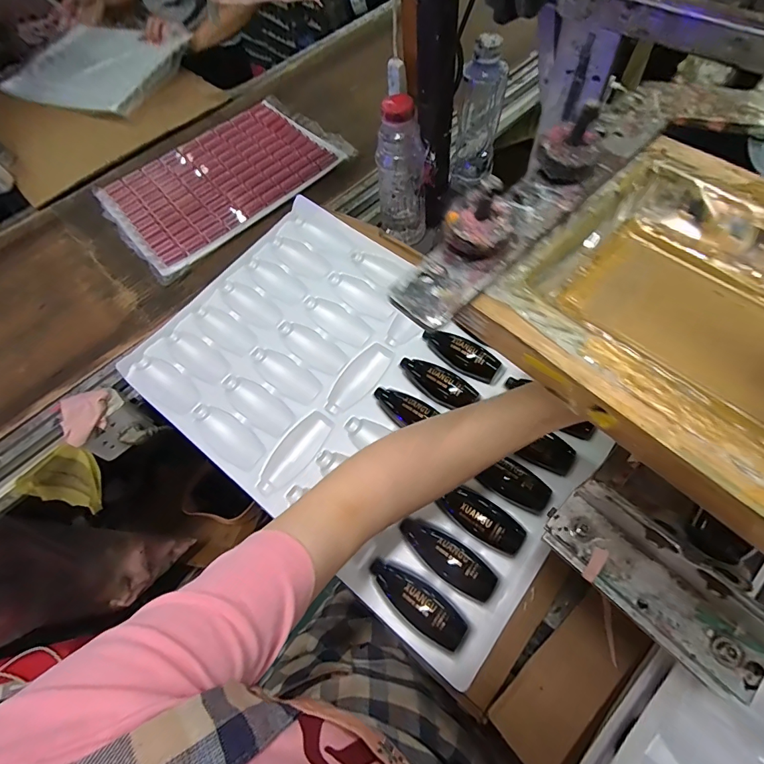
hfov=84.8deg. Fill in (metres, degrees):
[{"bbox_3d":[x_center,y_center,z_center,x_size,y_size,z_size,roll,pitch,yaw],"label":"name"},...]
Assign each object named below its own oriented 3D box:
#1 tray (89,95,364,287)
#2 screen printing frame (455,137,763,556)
[{"bbox_3d":[-0.313,-0.410,0.820,0.432,0.018,0.302,-39,67,-15],"label":"tray"},{"bbox_3d":[0.177,-0.010,0.180,0.168,0.035,0.231,-41,68,-16],"label":"screen printing frame"}]

